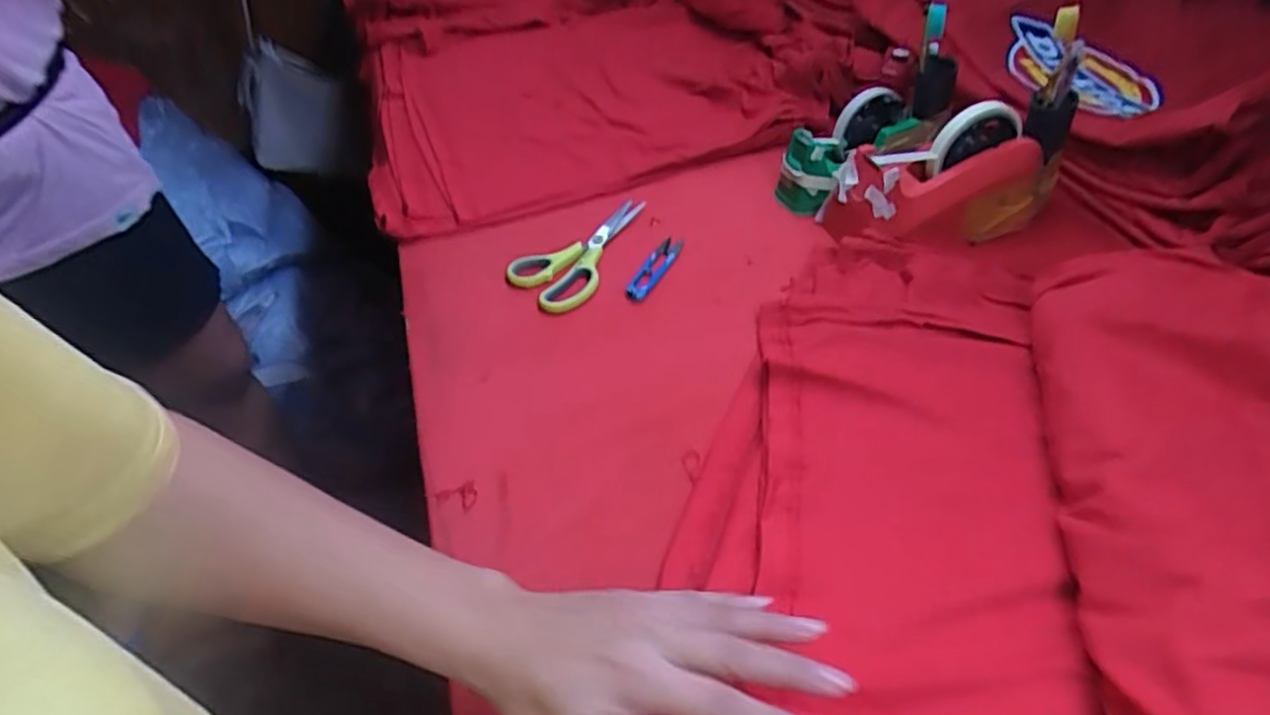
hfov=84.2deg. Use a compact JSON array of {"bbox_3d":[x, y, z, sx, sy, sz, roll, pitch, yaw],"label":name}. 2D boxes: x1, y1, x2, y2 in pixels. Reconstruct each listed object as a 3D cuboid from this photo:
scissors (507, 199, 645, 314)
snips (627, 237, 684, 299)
[{"bbox_3d":[-0.037,-0.099,0.674,0.077,0.018,0.171,34,50,27],"label":"scissors"},{"bbox_3d":[0.020,-0.088,0.661,0.022,0.011,0.097,21,45,16],"label":"snips"}]

